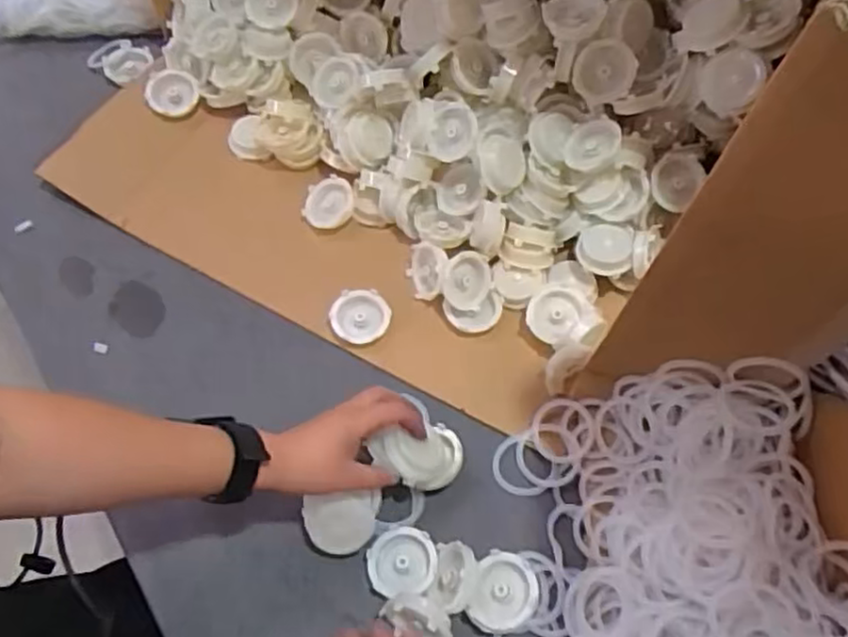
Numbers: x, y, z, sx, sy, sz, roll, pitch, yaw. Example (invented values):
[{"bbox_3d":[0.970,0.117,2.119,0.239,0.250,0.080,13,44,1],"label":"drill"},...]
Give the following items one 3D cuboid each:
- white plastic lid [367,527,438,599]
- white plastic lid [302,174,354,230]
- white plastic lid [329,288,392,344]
[{"bbox_3d":[-0.018,0.205,0.577,0.056,0.011,0.054,0,62,-1],"label":"white plastic lid"},{"bbox_3d":[-0.102,-0.124,0.733,0.053,0.006,0.056,-1,83,9],"label":"white plastic lid"},{"bbox_3d":[-0.063,-0.003,0.688,0.058,0.015,0.056,0,62,-1],"label":"white plastic lid"}]

